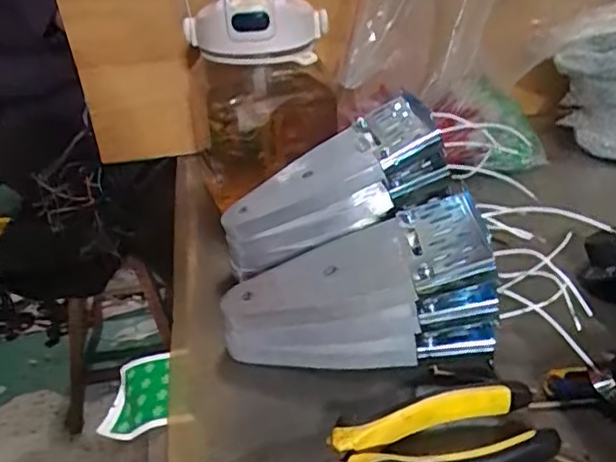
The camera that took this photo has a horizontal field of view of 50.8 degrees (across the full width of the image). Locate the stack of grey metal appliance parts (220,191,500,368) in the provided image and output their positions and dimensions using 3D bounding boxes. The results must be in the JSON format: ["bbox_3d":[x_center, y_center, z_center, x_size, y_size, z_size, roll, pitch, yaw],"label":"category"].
[{"bbox_3d":[0.026,0.036,0.390,0.155,0.078,0.074,-5,31,1],"label":"stack of grey metal appliance parts"}]

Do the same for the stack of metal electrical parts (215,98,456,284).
[{"bbox_3d":[0.014,-0.030,0.474,0.172,0.057,0.079,-30,31,4],"label":"stack of metal electrical parts"}]

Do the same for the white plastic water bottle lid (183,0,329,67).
[{"bbox_3d":[-0.041,-0.179,0.522,0.128,0.080,0.127,-4,31,3],"label":"white plastic water bottle lid"}]

